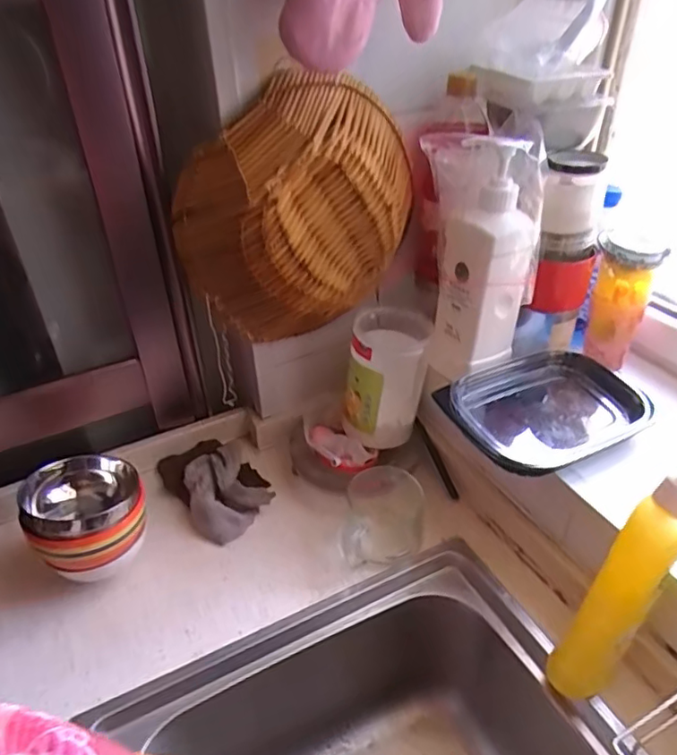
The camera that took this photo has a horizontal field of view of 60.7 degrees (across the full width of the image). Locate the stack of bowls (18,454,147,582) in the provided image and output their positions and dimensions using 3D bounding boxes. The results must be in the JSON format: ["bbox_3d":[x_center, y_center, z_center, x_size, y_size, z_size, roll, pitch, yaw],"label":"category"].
[{"bbox_3d":[-0.275,0.163,0.654,0.111,0.135,0.124,-17,38,-19],"label":"stack of bowls"}]

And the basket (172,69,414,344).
[{"bbox_3d":[-0.038,-0.185,0.680,0.267,0.283,0.097,-23,41,-26],"label":"basket"}]

